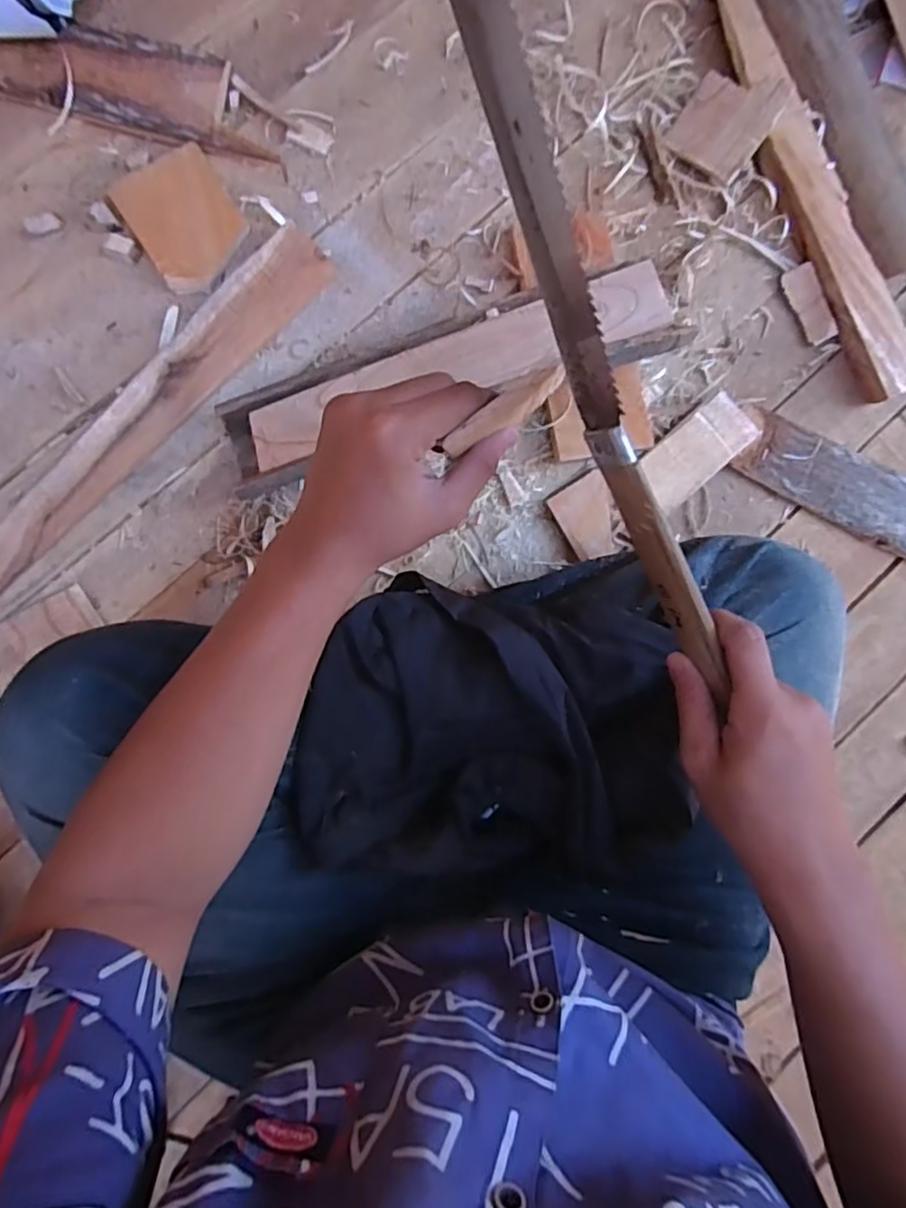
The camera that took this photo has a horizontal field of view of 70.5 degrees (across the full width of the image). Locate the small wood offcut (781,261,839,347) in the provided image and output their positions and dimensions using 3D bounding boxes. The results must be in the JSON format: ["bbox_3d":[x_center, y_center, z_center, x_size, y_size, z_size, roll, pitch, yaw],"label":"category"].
[{"bbox_3d":[0.364,-0.305,0.653,0.031,0.005,0.080,-24,88,16],"label":"small wood offcut"}]

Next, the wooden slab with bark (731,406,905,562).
[{"bbox_3d":[0.403,-0.114,0.644,0.241,0.015,0.073,26,85,-4],"label":"wooden slab with bark"}]

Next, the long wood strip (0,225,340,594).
[{"bbox_3d":[-0.296,-0.154,0.577,0.050,0.025,0.491,42,84,-2],"label":"long wood strip"}]

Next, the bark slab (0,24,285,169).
[{"bbox_3d":[-0.298,-0.473,0.587,0.264,0.022,0.079,8,86,-5],"label":"bark slab"}]

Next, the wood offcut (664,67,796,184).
[{"bbox_3d":[0.271,-0.480,0.633,0.082,0.005,0.097,35,105,7],"label":"wood offcut"}]

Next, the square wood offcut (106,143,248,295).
[{"bbox_3d":[-0.246,-0.352,0.591,0.096,0.010,0.112,-36,91,-6],"label":"square wood offcut"}]

